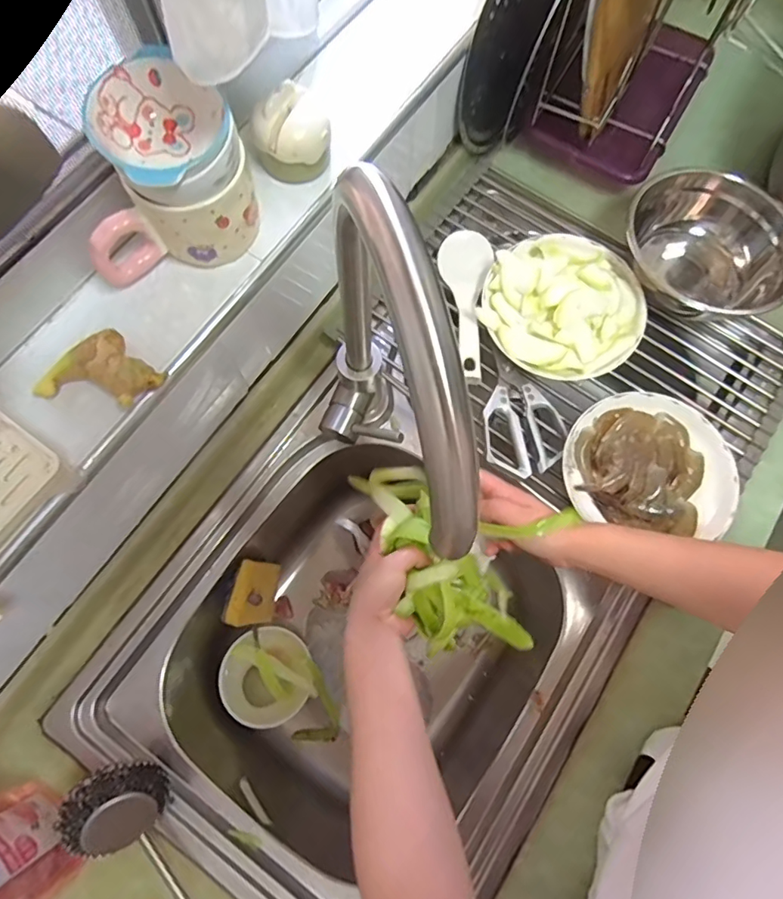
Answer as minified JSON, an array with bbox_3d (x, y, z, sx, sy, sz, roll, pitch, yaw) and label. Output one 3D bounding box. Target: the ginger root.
[{"bbox_3d":[-0.220,-0.050,0.395,0.074,0.031,0.070,38,77,9],"label":"ginger root"}]

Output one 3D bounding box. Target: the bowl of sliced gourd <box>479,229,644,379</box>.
[{"bbox_3d":[0.197,-0.164,0.592,0.178,0.059,0.172,0,74,-1],"label":"bowl of sliced gourd"}]

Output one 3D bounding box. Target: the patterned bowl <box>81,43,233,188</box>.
[{"bbox_3d":[-0.157,-0.221,0.359,0.091,0.037,0.092,0,74,-1],"label":"patterned bowl"}]

